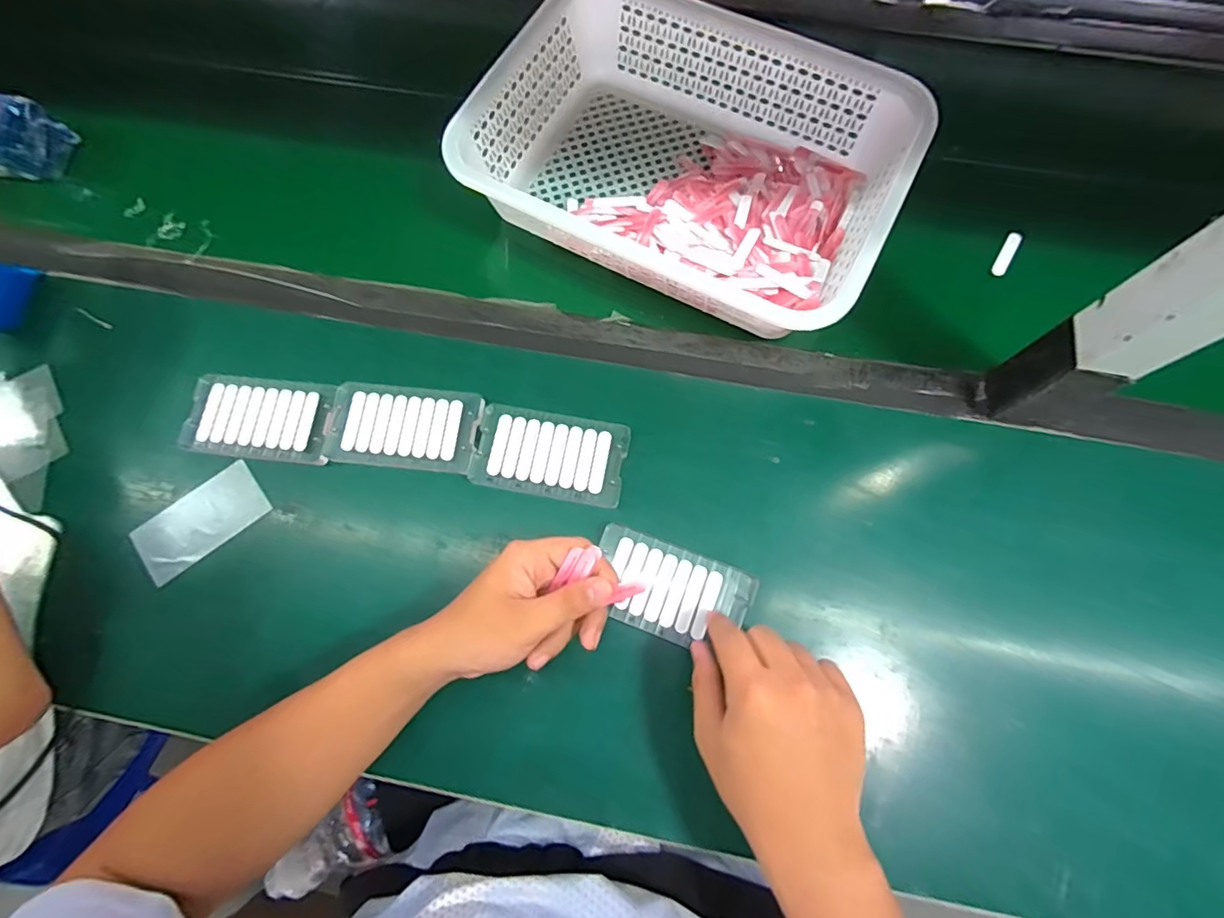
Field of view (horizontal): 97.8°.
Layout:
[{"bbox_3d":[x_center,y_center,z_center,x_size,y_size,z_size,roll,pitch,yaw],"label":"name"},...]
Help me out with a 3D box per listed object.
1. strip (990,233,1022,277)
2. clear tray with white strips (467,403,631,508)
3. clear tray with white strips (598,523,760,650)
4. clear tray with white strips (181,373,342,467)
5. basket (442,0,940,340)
[{"bbox_3d":[0.365,-0.189,0.495,0.013,0.007,0.052,31,75,9],"label":"strip"},{"bbox_3d":[-0.050,-0.004,0.432,0.121,0.004,0.068,10,73,3],"label":"clear tray with white strips"},{"bbox_3d":[0.043,0.099,0.403,0.119,0.006,0.067,21,74,6],"label":"clear tray with white strips"},{"bbox_3d":[-0.293,-0.034,0.450,0.118,0.016,0.069,7,73,2],"label":"clear tray with white strips"},{"bbox_3d":[0.066,-0.265,0.477,0.355,0.081,0.250,27,74,8],"label":"basket"}]

